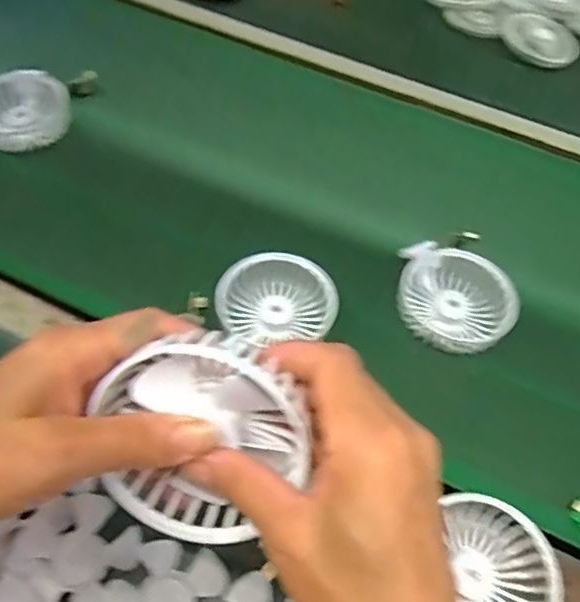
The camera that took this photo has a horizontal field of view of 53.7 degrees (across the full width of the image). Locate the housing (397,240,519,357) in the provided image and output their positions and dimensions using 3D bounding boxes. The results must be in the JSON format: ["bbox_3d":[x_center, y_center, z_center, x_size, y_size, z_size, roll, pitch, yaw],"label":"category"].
[{"bbox_3d":[0.139,-0.002,0.482,0.095,0.033,0.092,3,55,-4],"label":"housing"}]

